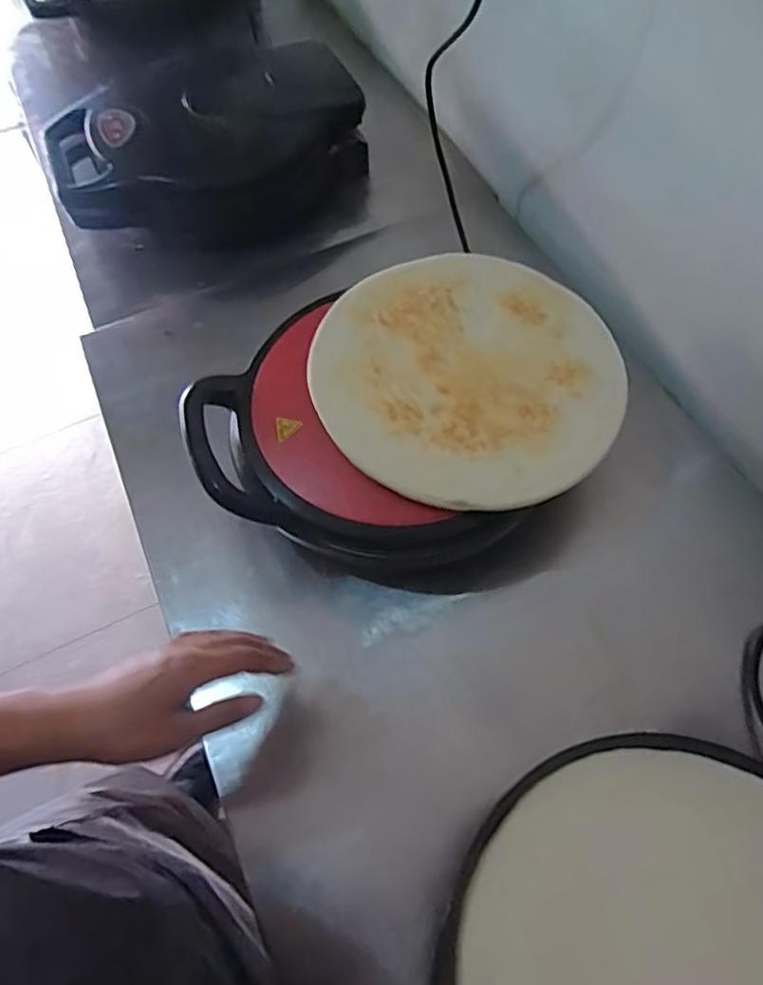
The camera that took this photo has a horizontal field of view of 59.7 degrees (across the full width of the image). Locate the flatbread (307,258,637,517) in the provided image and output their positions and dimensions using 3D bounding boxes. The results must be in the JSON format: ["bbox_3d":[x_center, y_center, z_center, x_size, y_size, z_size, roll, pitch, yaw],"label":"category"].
[{"bbox_3d":[0.083,-0.120,0.636,0.282,0.034,0.284,-2,60,3],"label":"flatbread"}]

